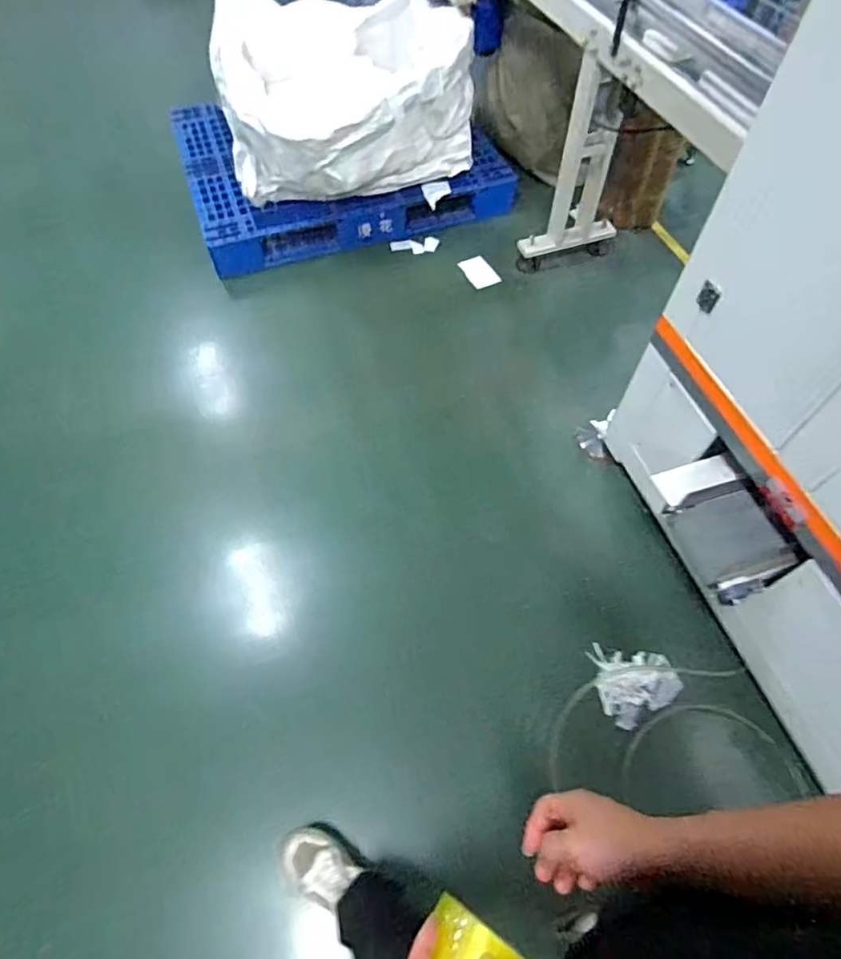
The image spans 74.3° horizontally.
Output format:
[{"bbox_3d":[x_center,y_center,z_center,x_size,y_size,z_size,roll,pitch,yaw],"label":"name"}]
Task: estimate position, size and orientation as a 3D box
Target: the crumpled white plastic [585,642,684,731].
[{"bbox_3d":[0.545,0.510,1.410,0.204,0.052,0.206,-9,59,-5],"label":"crumpled white plastic"}]

